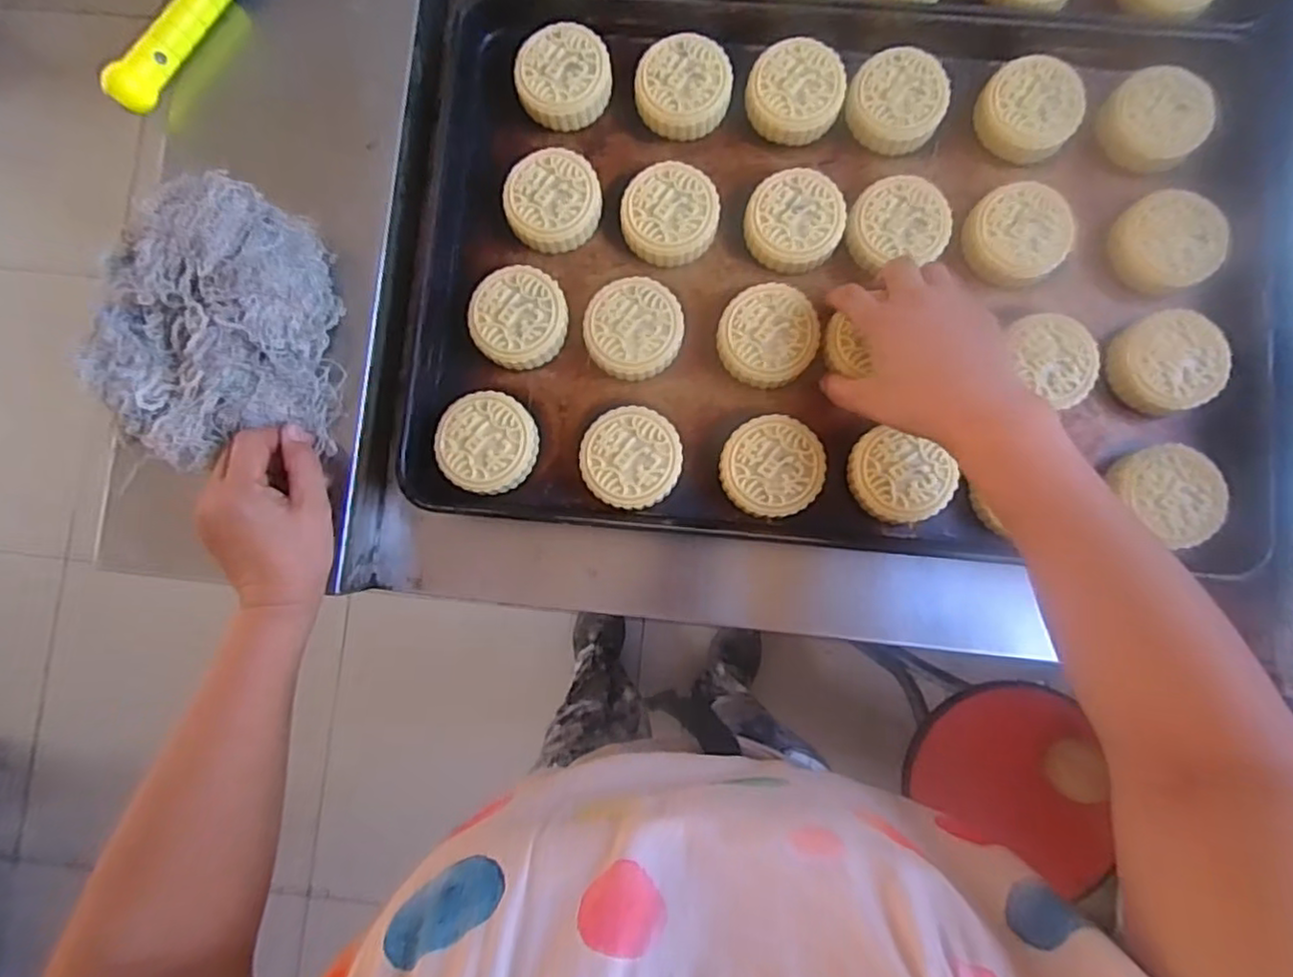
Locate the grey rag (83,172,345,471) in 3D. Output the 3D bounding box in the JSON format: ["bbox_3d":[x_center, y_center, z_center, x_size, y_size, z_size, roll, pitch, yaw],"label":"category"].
[{"bbox_3d":[-0.288,-0.107,0.444,0.132,0.068,0.169,-5,85,1],"label":"grey rag"}]

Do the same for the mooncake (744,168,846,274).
[{"bbox_3d":[0.109,-0.197,0.493,0.070,0.020,0.068,0,82,2],"label":"mooncake"}]

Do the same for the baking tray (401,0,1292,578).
[{"bbox_3d":[0.133,-0.158,0.492,0.601,0.035,0.401,5,82,3],"label":"baking tray"}]

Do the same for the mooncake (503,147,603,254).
[{"bbox_3d":[-0.070,-0.216,0.503,0.069,0.024,0.073,0,82,2],"label":"mooncake"}]

